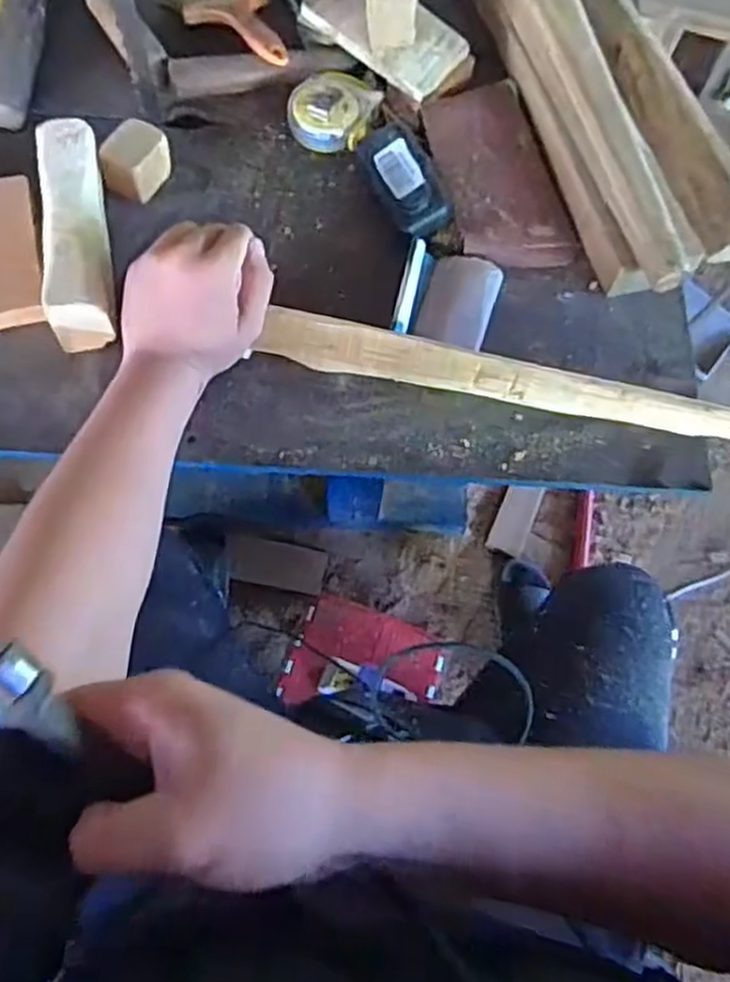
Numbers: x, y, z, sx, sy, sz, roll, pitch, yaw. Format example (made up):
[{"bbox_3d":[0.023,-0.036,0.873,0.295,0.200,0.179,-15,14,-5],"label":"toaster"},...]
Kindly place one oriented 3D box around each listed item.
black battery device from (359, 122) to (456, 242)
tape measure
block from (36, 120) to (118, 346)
[{"bbox_3d":[0.031,-0.253,0.604,0.045,0.028,0.103,-27,71,-14],"label":"black battery device"},{"bbox_3d":[-0.027,-0.324,0.637,0.067,0.027,0.066,21,67,6],"label":"tape measure"},{"bbox_3d":[-0.215,-0.194,0.562,0.044,0.045,0.177,-9,68,-7],"label":"block"}]

